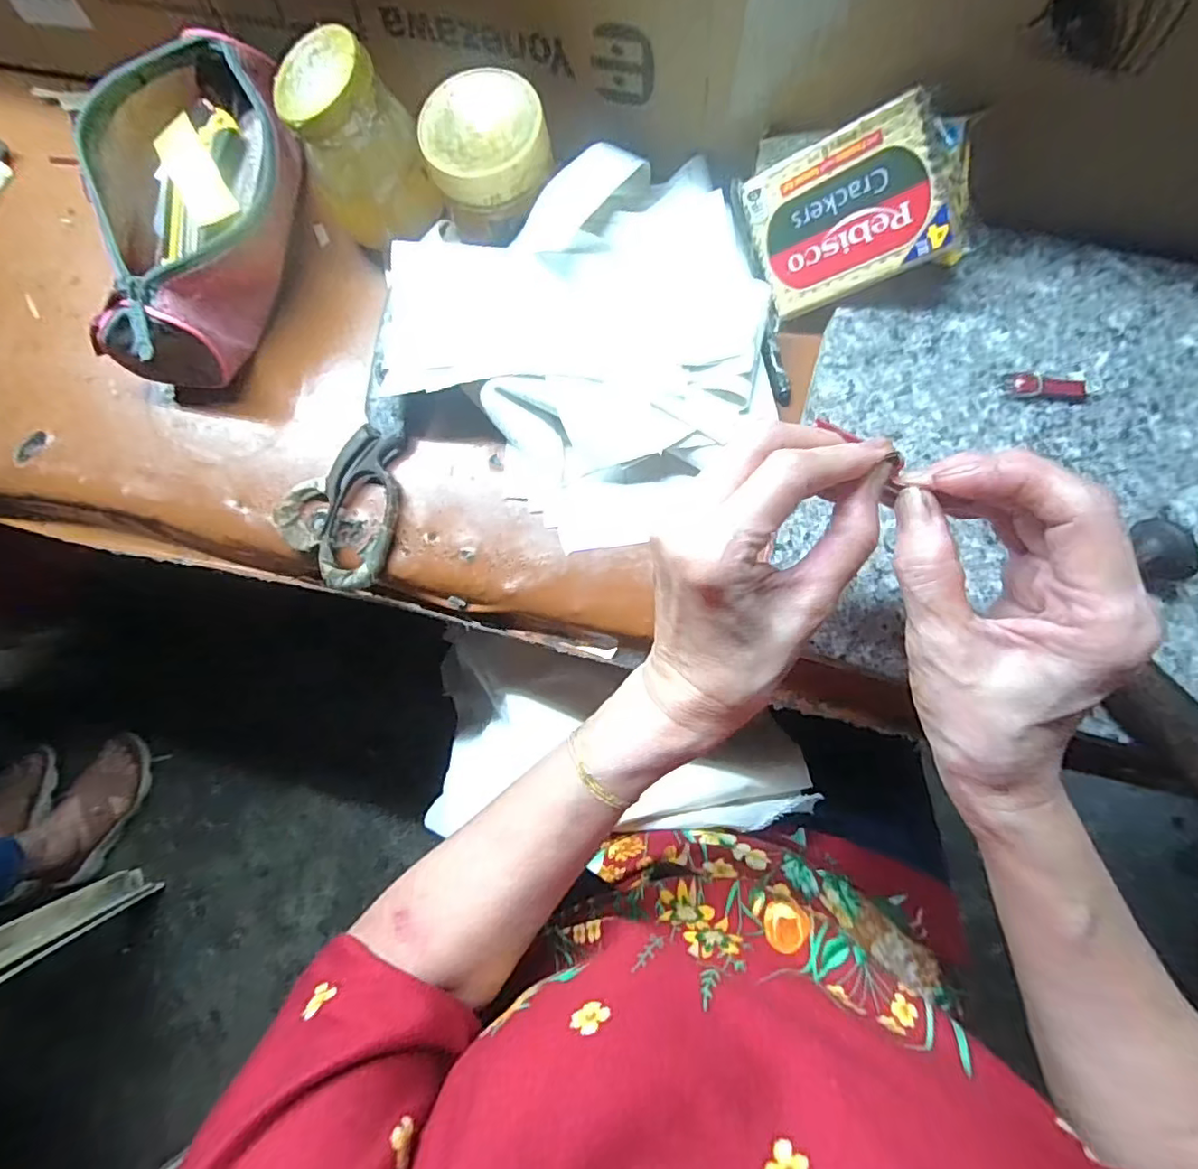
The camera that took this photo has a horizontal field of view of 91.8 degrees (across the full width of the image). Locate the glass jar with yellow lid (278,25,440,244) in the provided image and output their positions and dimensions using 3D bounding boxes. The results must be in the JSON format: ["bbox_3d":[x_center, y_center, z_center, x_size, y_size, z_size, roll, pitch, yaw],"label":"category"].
[{"bbox_3d":[-0.141,-0.253,0.336,0.069,0.091,0.057,-32,78,-2],"label":"glass jar with yellow lid"}]

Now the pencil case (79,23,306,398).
[{"bbox_3d":[-0.249,-0.228,0.355,0.099,0.058,0.198,13,81,7],"label":"pencil case"}]

